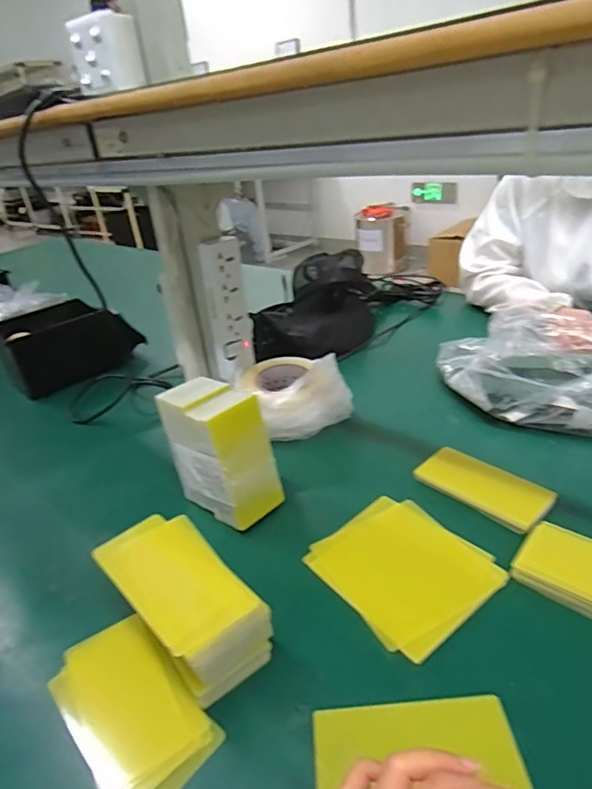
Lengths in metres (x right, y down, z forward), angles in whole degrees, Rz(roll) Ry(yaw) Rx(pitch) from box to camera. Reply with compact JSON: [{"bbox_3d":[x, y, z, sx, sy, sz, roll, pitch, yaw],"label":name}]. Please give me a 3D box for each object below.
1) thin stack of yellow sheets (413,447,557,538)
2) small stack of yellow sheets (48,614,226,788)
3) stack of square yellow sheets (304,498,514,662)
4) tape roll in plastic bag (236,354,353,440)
[{"bbox_3d":[0.221,0.107,0.596,0.078,0.008,0.146,-30,38,-30],"label":"thin stack of yellow sheets"},{"bbox_3d":[-0.135,0.253,0.411,0.087,0.011,0.155,-29,36,-33],"label":"small stack of yellow sheets"},{"bbox_3d":[0.106,0.172,0.511,0.145,0.006,0.160,-26,34,-29],"label":"stack of square yellow sheets"},{"bbox_3d":[-0.008,-0.008,0.755,0.137,0.076,0.143,-5,30,3],"label":"tape roll in plastic bag"}]

